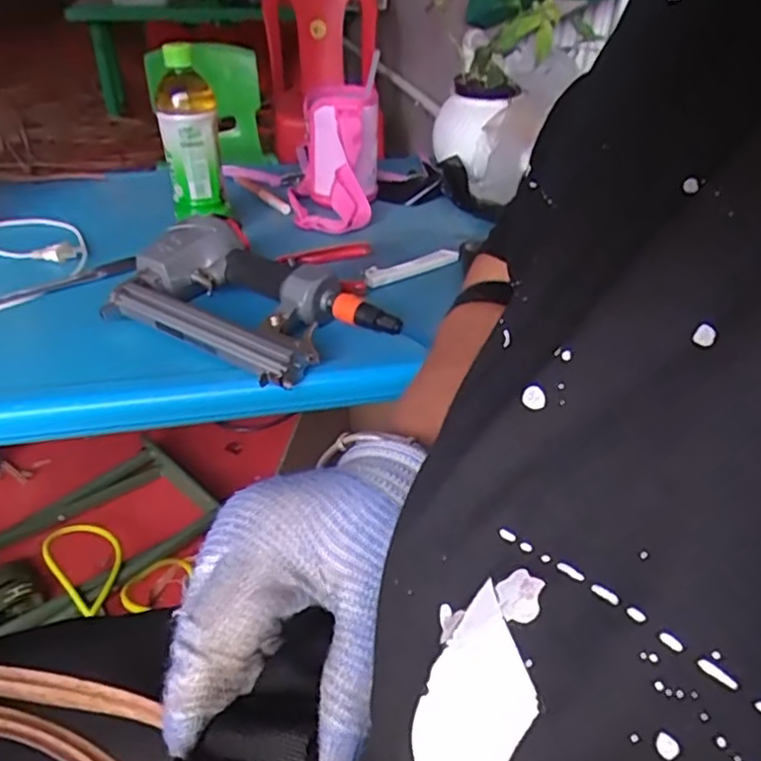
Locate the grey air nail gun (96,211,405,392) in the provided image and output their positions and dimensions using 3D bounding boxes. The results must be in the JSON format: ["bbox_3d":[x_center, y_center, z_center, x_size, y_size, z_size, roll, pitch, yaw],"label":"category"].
[{"bbox_3d":[-0.118,-0.081,0.607,0.256,0.055,0.164,21,40,24],"label":"grey air nail gun"}]

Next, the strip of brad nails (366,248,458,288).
[{"bbox_3d":[0.032,-0.126,0.716,0.124,0.012,0.026,-20,41,-28],"label":"strip of brad nails"}]

